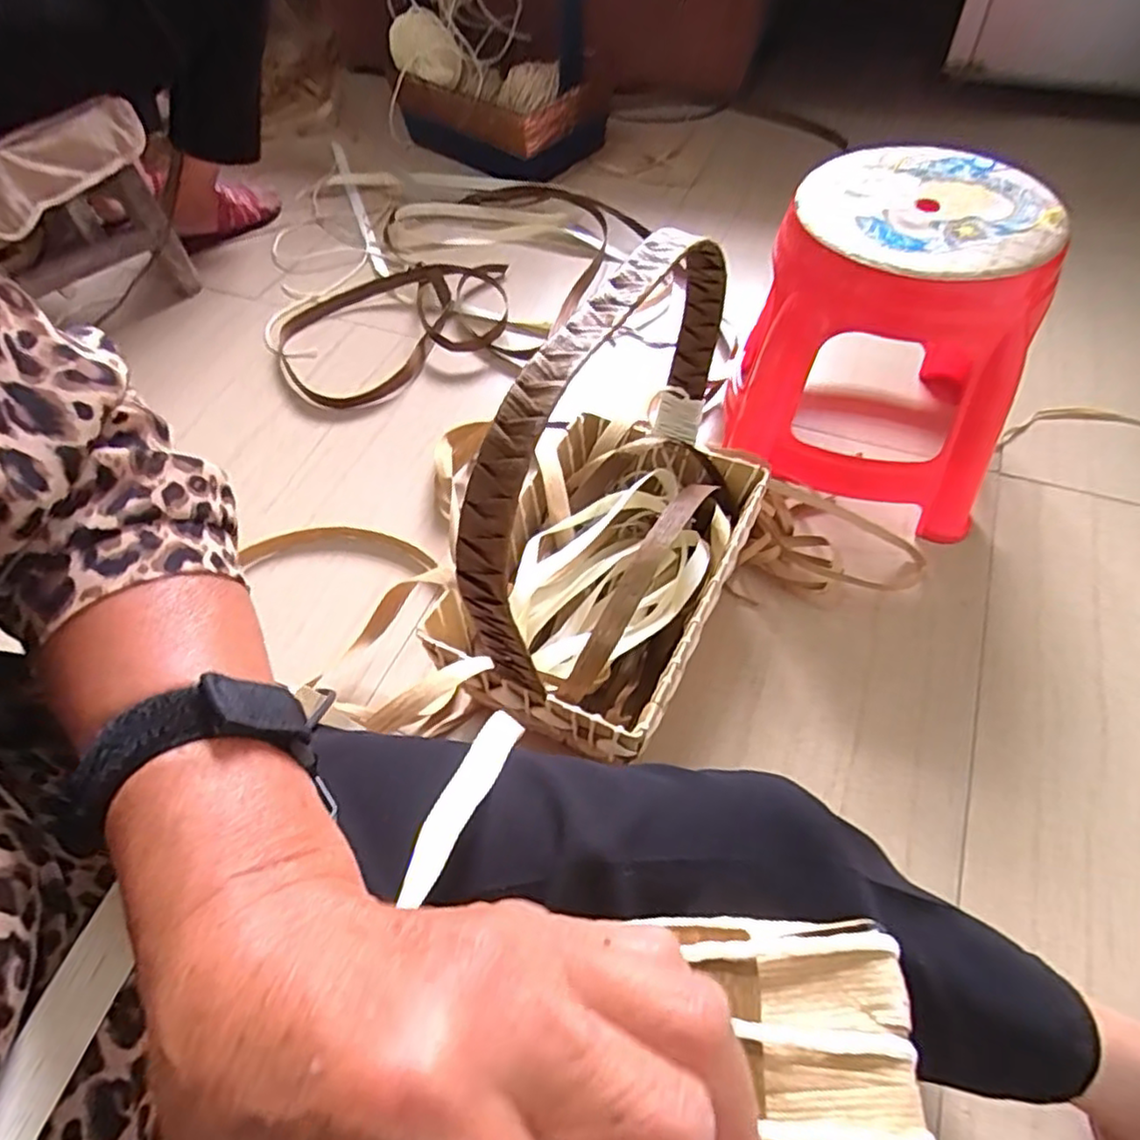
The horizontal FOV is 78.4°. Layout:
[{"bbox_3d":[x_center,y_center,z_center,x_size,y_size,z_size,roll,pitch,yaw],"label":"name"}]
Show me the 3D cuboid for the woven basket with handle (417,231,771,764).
[{"bbox_3d":[0.034,-0.083,0.626,0.223,0.371,0.395,19,55,20],"label":"woven basket with handle"}]

